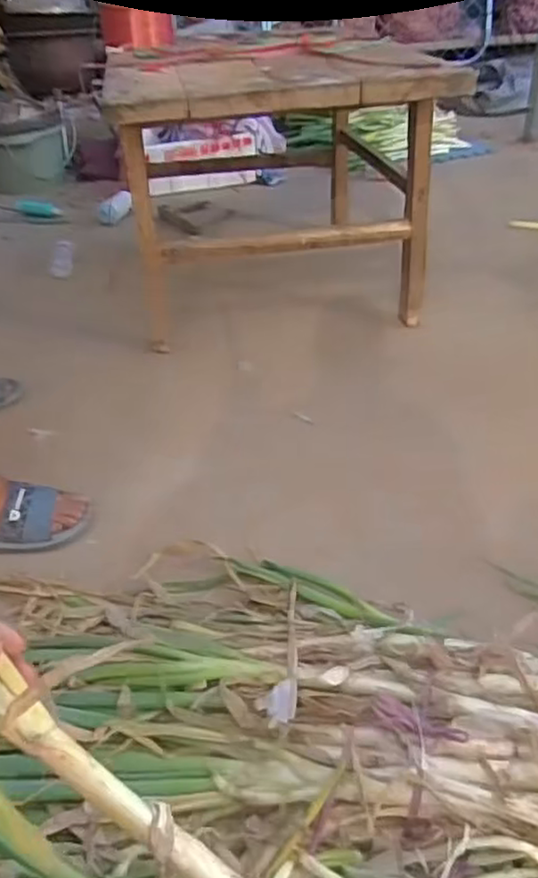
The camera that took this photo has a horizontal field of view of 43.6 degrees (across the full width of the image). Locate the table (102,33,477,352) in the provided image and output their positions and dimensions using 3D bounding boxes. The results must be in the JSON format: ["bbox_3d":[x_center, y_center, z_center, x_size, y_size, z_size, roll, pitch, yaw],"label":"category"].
[{"bbox_3d":[0.011,-0.597,1.524,0.636,0.514,0.675,-7,38,-2],"label":"table"}]

